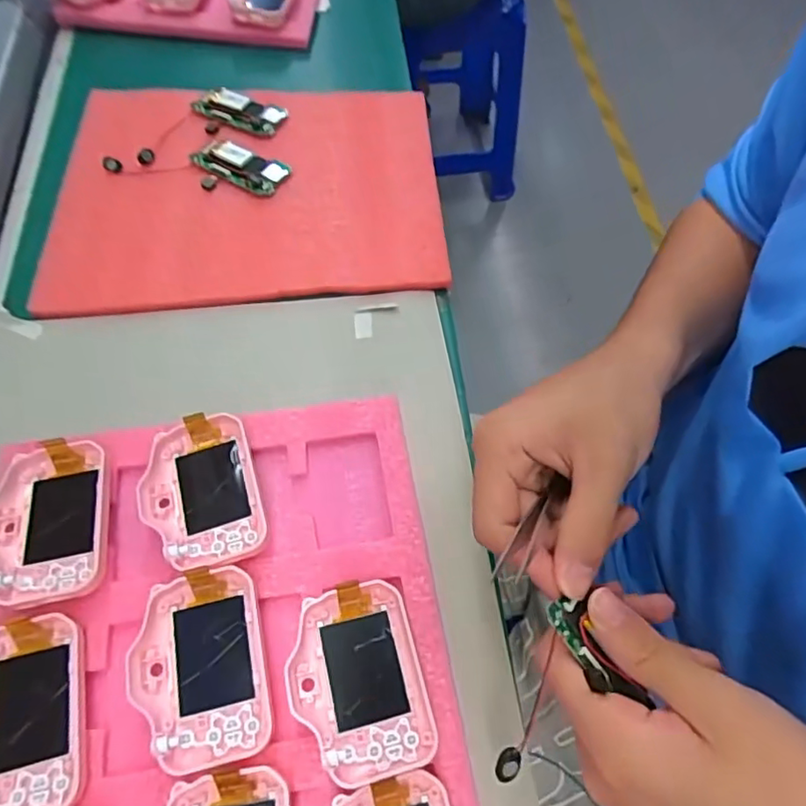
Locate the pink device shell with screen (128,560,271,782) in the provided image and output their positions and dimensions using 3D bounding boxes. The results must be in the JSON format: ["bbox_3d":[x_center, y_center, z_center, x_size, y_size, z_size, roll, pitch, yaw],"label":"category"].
[{"bbox_3d":[-0.096,0.123,0.277,0.060,0.015,0.083,-10,61,-9],"label":"pink device shell with screen"}]

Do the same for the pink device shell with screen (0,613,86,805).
[{"bbox_3d":[-0.178,0.144,0.264,0.059,0.016,0.082,-13,62,-11],"label":"pink device shell with screen"}]

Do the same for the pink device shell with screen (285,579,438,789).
[{"bbox_3d":[-0.021,0.130,0.279,0.061,0.014,0.082,-13,63,-9],"label":"pink device shell with screen"}]

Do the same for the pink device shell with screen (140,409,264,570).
[{"bbox_3d":[-0.110,0.049,0.318,0.060,0.019,0.080,-16,62,-12],"label":"pink device shell with screen"}]

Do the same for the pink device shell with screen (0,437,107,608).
[{"bbox_3d":[-0.187,0.063,0.307,0.058,0.017,0.082,-8,61,-8],"label":"pink device shell with screen"}]

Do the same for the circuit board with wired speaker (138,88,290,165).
[{"bbox_3d":[-0.158,-0.227,0.474,0.119,0.012,0.059,-22,64,-15],"label":"circuit board with wired speaker"}]

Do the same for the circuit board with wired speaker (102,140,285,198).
[{"bbox_3d":[-0.156,-0.186,0.456,0.134,0.013,0.047,9,60,2],"label":"circuit board with wired speaker"}]

